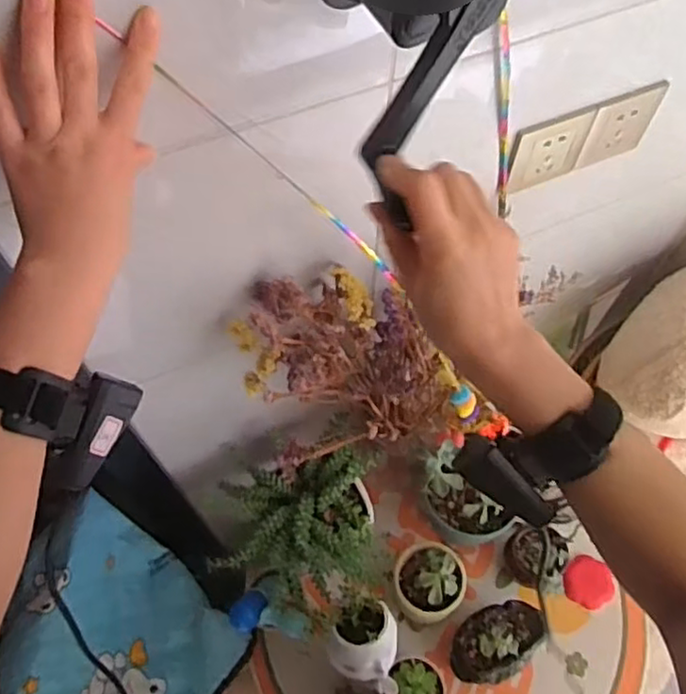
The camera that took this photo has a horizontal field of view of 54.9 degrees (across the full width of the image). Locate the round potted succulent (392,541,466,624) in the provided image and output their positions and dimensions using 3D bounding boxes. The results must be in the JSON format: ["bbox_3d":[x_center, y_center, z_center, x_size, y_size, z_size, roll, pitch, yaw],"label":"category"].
[{"bbox_3d":[0.117,0.320,0.900,0.093,0.145,0.087,0,64,0],"label":"round potted succulent"}]

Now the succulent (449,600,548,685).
[{"bbox_3d":[0.211,0.398,0.894,0.133,0.064,0.084,-18,65,-9],"label":"succulent"}]

